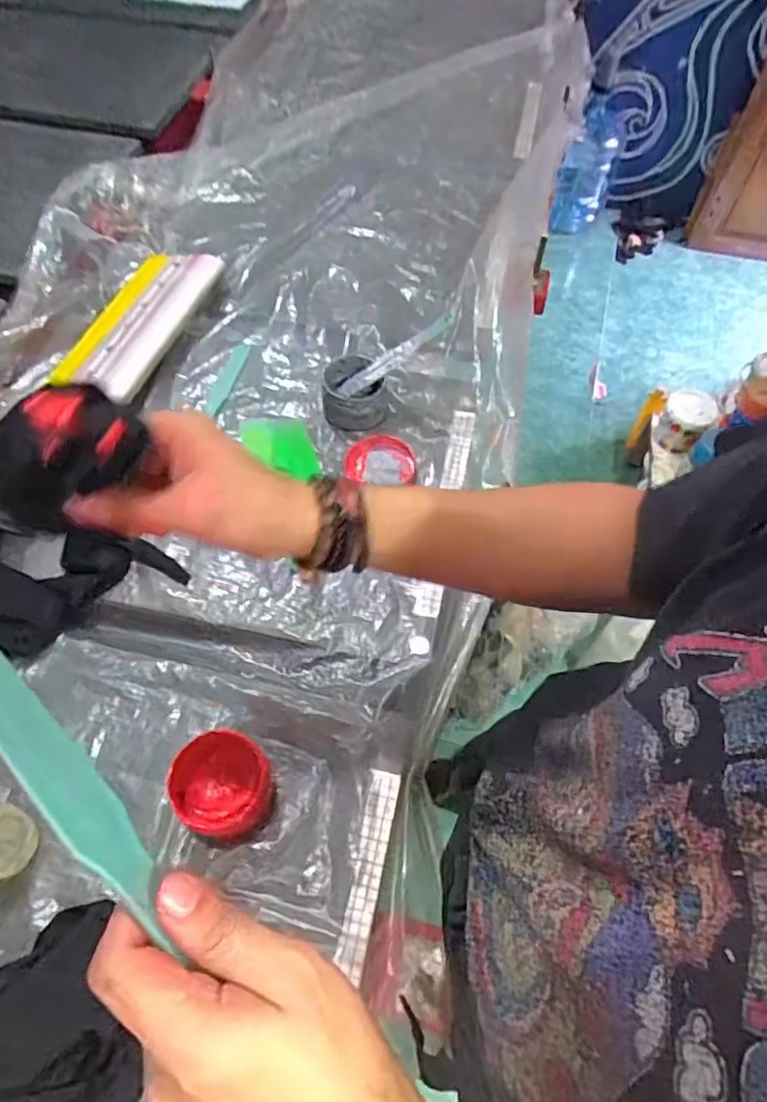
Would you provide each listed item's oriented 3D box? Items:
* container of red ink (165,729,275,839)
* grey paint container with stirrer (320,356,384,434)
[{"bbox_3d":[-0.155,0.223,0.600,0.093,0.031,0.090,10,58,4],"label":"container of red ink"},{"bbox_3d":[-0.041,-0.216,0.860,0.086,0.054,0.091,-2,58,-3],"label":"grey paint container with stirrer"}]

